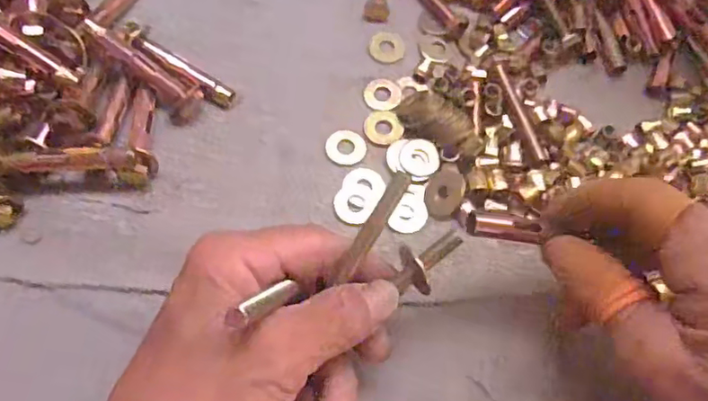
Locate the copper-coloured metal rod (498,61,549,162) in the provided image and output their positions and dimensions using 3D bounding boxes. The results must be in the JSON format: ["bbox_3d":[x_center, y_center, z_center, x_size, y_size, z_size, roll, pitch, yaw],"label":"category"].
[{"bbox_3d":[0.086,-0.046,0.297,0.006,0.004,0.056,-15,69,-8],"label":"copper-coloured metal rod"}]

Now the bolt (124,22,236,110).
[{"bbox_3d":[-0.091,-0.066,0.295,0.064,0.013,0.015,34,33,0],"label":"bolt"}]

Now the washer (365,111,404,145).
[{"bbox_3d":[0.015,-0.039,0.300,0.020,0.004,0.020,2,66,-3],"label":"washer"}]

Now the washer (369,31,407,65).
[{"bbox_3d":[0.019,-0.086,0.322,0.020,0.004,0.021,2,66,-3],"label":"washer"}]

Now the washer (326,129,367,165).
[{"bbox_3d":[-0.004,-0.028,0.294,0.020,0.004,0.020,2,66,-3],"label":"washer"}]

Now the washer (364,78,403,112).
[{"bbox_3d":[0.016,-0.057,0.310,0.020,0.004,0.021,2,66,-3],"label":"washer"}]

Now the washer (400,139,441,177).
[{"bbox_3d":[0.033,-0.022,0.290,0.019,0.004,0.021,10,65,0],"label":"washer"}]

